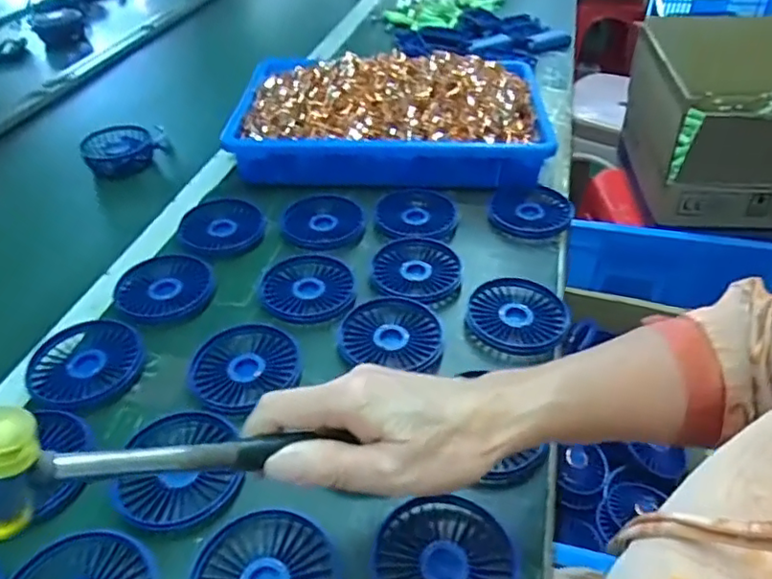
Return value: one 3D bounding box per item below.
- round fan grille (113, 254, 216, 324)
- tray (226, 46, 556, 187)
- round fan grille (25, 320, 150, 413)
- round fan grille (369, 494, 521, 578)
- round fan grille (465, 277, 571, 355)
[{"bbox_3d":[-0.204,0.000,0.546,0.084,0.013,0.087,-1,41,1],"label":"round fan grille"},{"bbox_3d":[0.007,-0.222,0.734,0.368,0.093,0.237,2,41,4],"label":"tray"},{"bbox_3d":[-0.242,0.060,0.476,0.087,0.013,0.086,-1,41,1],"label":"round fan grille"},{"bbox_3d":[0.036,0.167,0.355,0.086,0.013,0.082,-1,41,1],"label":"round fan grille"},{"bbox_3d":[0.115,0.021,0.514,0.083,0.014,0.084,-1,41,1],"label":"round fan grille"}]

